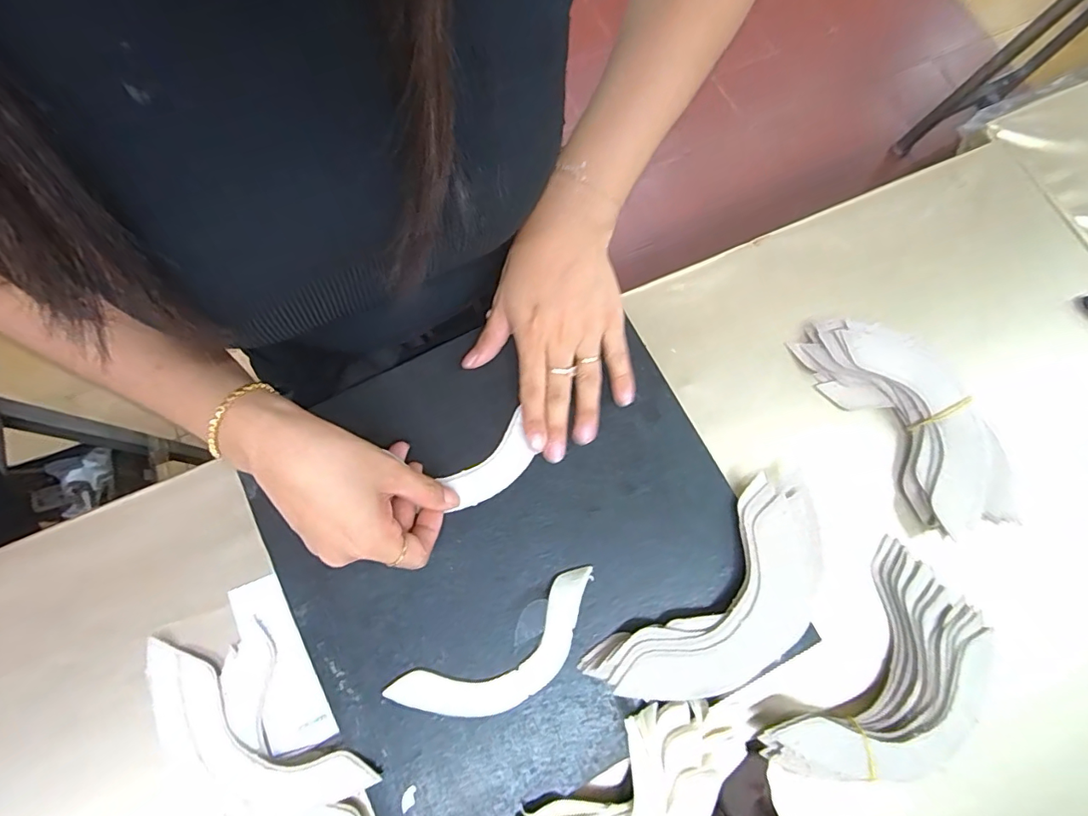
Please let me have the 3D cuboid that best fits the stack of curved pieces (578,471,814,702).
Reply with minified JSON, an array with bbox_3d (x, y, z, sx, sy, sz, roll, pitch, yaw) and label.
[{"bbox_3d":[0.118,0.130,0.321,0.173,0.023,0.081,-43,80,-11],"label":"stack of curved pieces"}]

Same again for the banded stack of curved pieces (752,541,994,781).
[{"bbox_3d":[0.227,0.181,0.328,0.085,0.033,0.167,42,79,10],"label":"banded stack of curved pieces"}]

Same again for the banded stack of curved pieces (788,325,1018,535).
[{"bbox_3d":[0.279,0.005,0.375,0.079,0.036,0.192,-29,77,-8],"label":"banded stack of curved pieces"}]

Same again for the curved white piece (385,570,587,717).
[{"bbox_3d":[-0.024,0.160,0.316,0.143,0.017,0.050,-31,78,-8],"label":"curved white piece"}]

